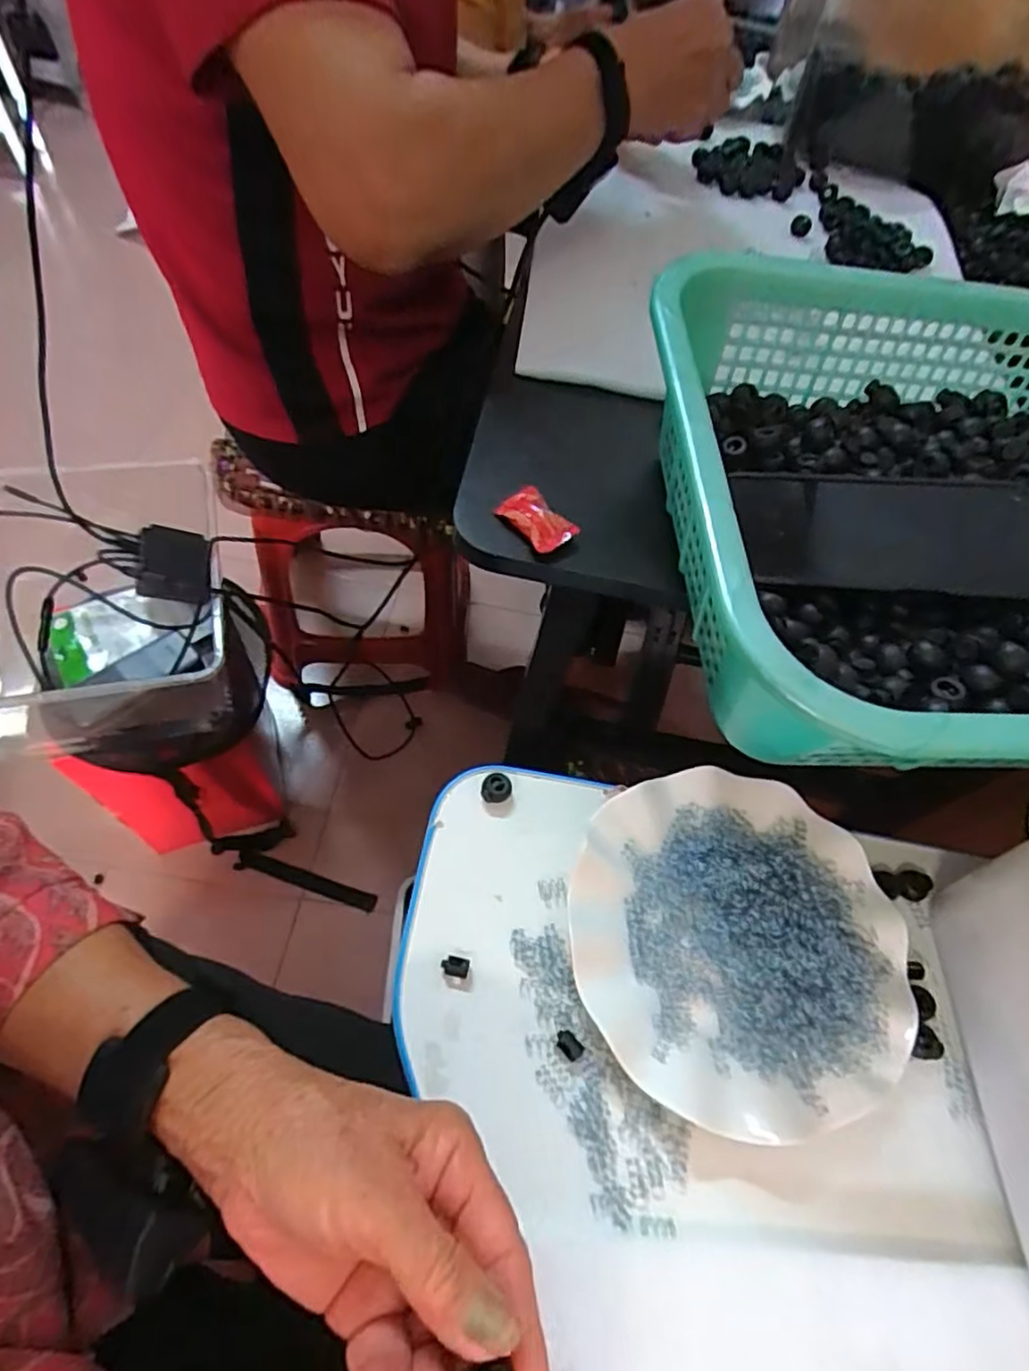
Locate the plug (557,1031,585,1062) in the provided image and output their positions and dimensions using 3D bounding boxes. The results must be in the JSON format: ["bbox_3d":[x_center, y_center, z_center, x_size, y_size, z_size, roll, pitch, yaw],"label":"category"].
[{"bbox_3d":[0.028,0.182,0.332,0.010,0.004,0.015,-38,71,-25],"label":"plug"}]

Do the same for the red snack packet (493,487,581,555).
[{"bbox_3d":[0.013,-0.095,0.375,0.030,0.009,0.046,-34,69,-24],"label":"red snack packet"}]

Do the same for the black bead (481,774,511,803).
[{"bbox_3d":[-0.011,0.063,0.397,0.018,0.011,0.017,3,59,-6],"label":"black bead"}]

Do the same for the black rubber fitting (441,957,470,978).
[{"bbox_3d":[-0.031,0.148,0.345,0.015,0.005,0.010,12,59,-1],"label":"black rubber fitting"}]

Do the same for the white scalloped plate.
[{"bbox_3d":[0.121,0.135,0.355,0.178,0.017,0.178,-21,65,-19],"label":"white scalloped plate"}]

